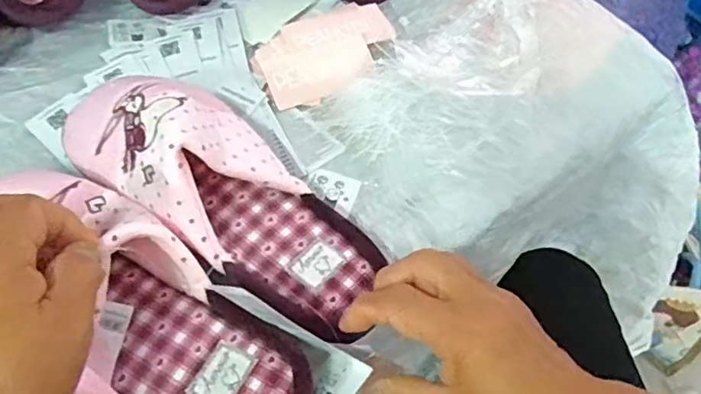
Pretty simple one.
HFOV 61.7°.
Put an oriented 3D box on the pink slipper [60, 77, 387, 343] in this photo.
[{"bbox_3d":[-0.081,-0.013,0.383,0.241,0.082,0.100,36,60,6],"label":"pink slipper"}]

